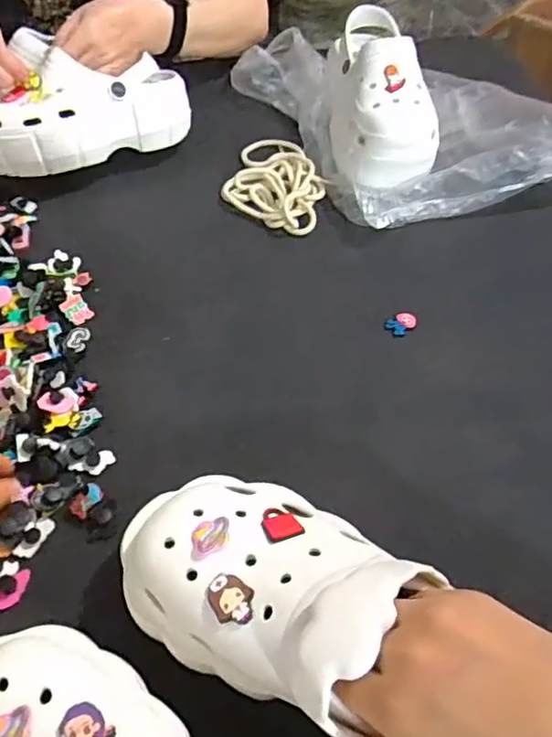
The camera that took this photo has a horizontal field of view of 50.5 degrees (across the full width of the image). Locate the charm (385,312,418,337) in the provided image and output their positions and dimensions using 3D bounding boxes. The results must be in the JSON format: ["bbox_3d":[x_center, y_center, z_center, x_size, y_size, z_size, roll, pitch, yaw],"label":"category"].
[{"bbox_3d":[0.117,-0.043,0.544,0.025,0.011,0.023,1,53,-1],"label":"charm"}]

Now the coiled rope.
[{"bbox_3d":[0.000,-0.208,0.663,0.107,0.026,0.147,10,54,6],"label":"coiled rope"}]

